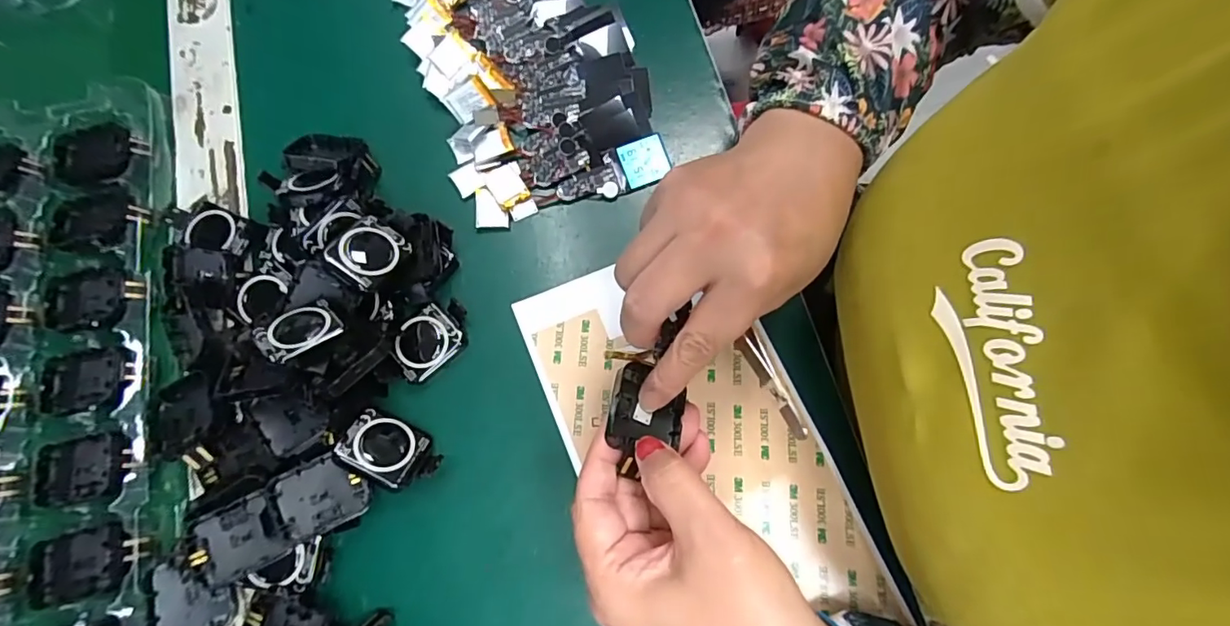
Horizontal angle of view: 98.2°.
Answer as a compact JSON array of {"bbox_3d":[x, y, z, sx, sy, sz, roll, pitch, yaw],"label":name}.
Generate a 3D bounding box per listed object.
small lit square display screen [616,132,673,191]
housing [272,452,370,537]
[{"bbox_3d":[0.018,-0.092,0.323,0.030,0.009,0.029,-20,74,-6],"label":"small lit square display screen"},{"bbox_3d":[-0.141,0.087,0.255,0.037,0.011,0.033,-23,79,-18],"label":"housing"}]

